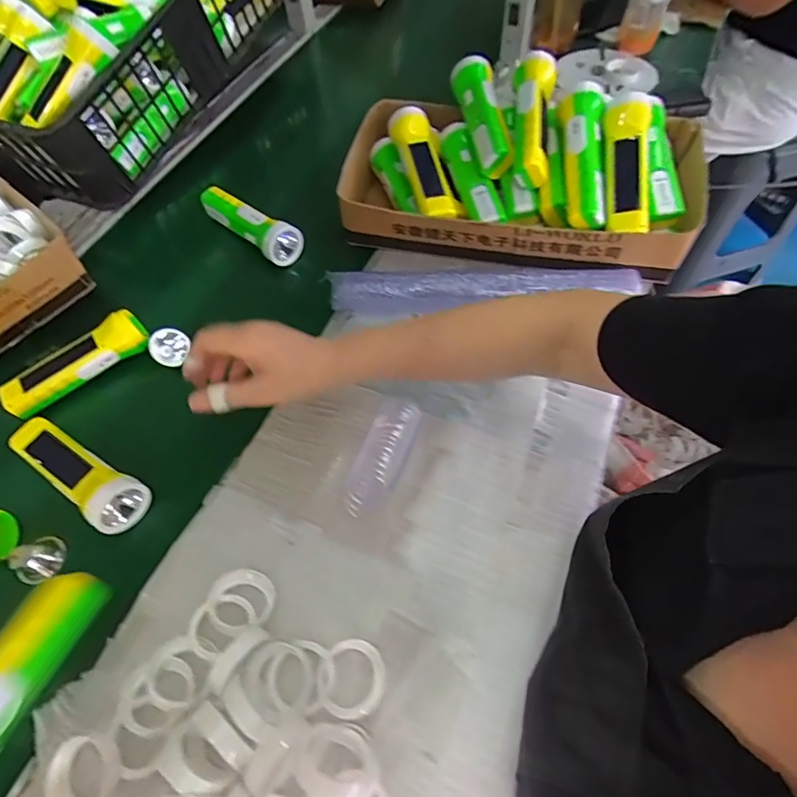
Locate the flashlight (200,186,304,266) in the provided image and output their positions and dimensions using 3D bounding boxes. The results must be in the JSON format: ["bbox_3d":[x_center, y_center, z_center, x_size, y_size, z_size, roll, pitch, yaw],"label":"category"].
[{"bbox_3d":[-0.198,-0.236,0.638,0.156,0.046,0.043,34,68,20],"label":"flashlight"}]

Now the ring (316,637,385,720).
[{"bbox_3d":[-0.038,0.226,0.381,0.054,0.016,0.054,-1,60,3],"label":"ring"}]

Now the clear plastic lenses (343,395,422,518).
[{"bbox_3d":[-0.017,0.055,0.480,0.049,0.022,0.129,18,63,13],"label":"clear plastic lenses"}]

